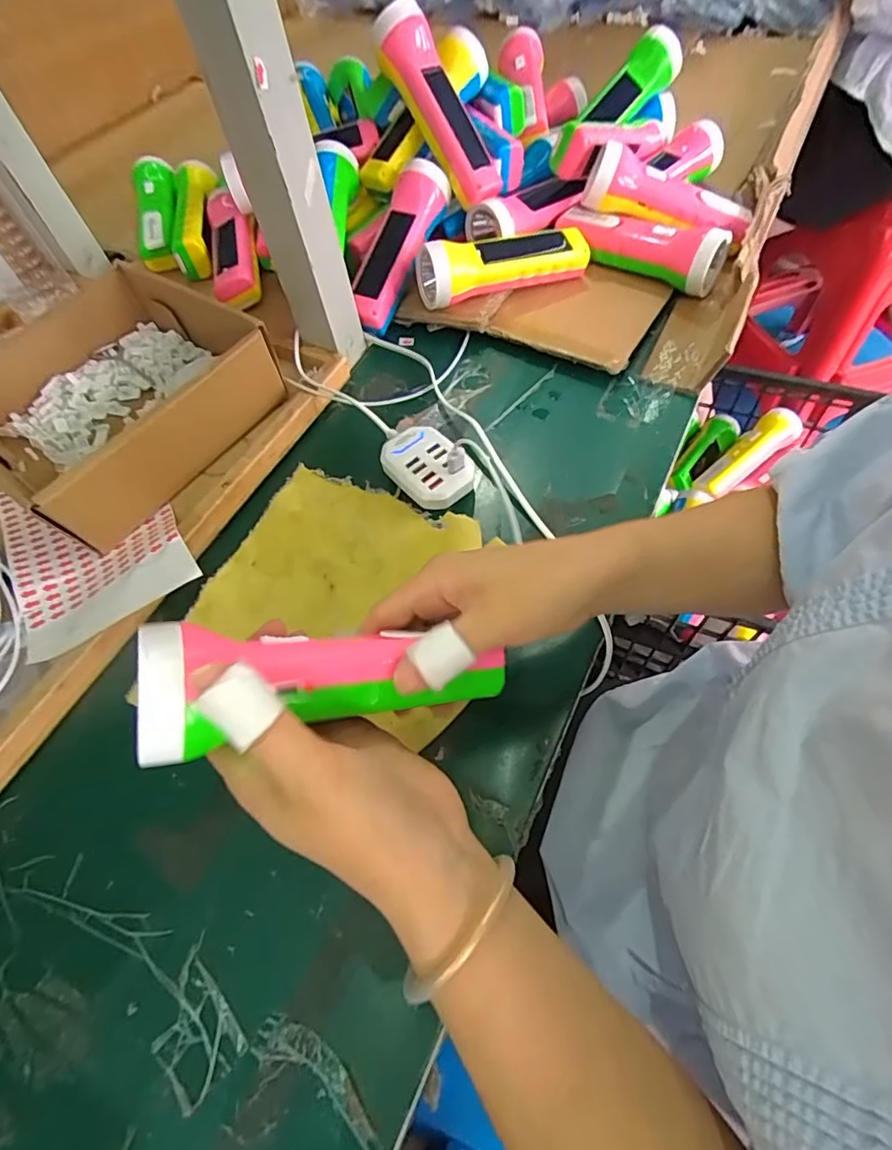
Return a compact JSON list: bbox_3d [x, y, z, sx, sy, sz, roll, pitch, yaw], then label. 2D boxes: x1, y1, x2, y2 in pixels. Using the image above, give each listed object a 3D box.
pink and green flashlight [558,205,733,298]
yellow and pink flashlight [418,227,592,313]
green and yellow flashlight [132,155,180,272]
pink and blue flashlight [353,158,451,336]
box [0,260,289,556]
[{"bbox_3d":[0.182,-0.311,0.510,0.160,0.048,0.046,25,66,16],"label":"pink and green flashlight"},{"bbox_3d":[0.053,-0.292,0.504,0.165,0.053,0.049,-21,62,-8],"label":"yellow and pink flashlight"},{"bbox_3d":[-0.331,-0.416,0.614,0.047,0.043,0.162,-12,61,-3],"label":"green and yellow flashlight"},{"bbox_3d":[-0.047,-0.308,0.510,0.052,0.044,0.161,21,87,13],"label":"pink and blue flashlight"},{"bbox_3d":[-0.279,-0.151,0.441,0.201,0.067,0.204,32,68,18],"label":"box"}]

